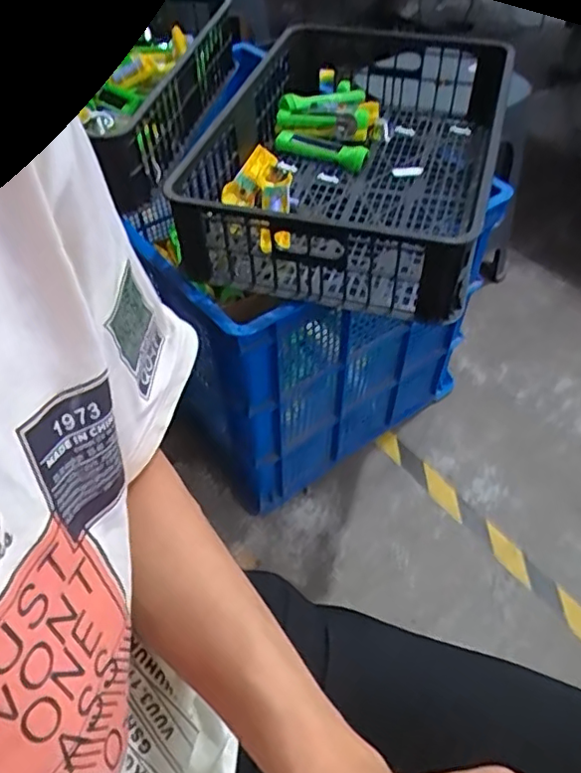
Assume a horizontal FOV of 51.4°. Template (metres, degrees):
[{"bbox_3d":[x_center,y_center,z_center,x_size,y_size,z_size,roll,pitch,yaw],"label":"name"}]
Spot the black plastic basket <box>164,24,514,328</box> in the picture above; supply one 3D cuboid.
[{"bbox_3d":[0.104,-0.368,0.946,0.399,0.148,0.604,12,52,12],"label":"black plastic basket"}]

